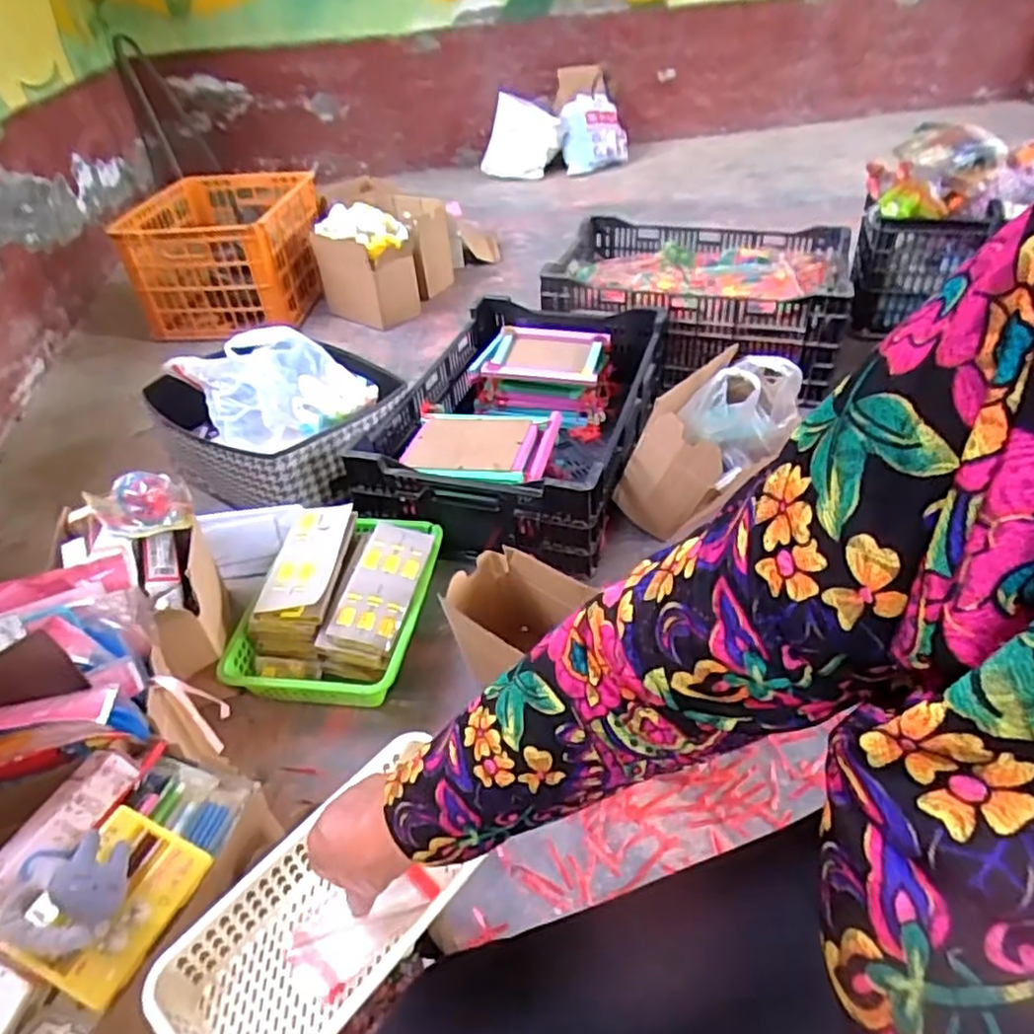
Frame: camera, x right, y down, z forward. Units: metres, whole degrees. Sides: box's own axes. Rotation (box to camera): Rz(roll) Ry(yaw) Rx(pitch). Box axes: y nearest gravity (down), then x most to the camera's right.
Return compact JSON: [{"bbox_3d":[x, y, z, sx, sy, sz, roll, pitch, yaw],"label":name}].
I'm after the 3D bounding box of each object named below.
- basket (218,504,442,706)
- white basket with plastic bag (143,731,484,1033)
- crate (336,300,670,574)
[{"bbox_3d":[-0.250,0.110,0.976,0.235,0.104,0.314,1,42,10],"label":"basket"},{"bbox_3d":[-0.140,0.299,0.525,0.131,0.051,0.248,28,52,34],"label":"white basket with plastic bag"},{"bbox_3d":[0.012,-0.185,1.268,0.408,0.180,0.617,8,43,17],"label":"crate"}]

